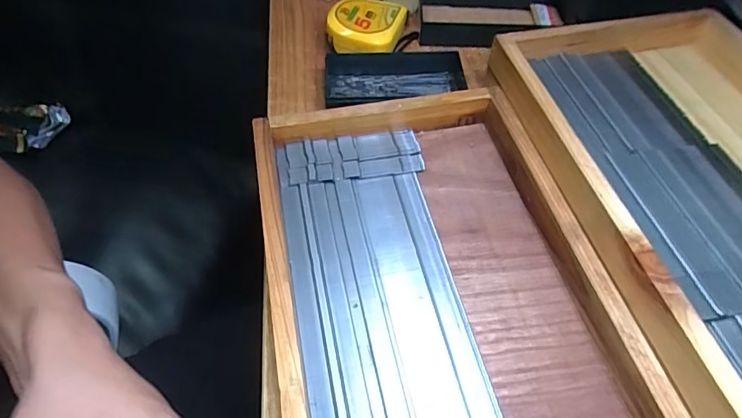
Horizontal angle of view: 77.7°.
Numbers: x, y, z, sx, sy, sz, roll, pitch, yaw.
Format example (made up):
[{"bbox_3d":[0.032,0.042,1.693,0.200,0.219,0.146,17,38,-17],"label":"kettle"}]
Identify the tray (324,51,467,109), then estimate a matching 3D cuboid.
[{"bbox_3d":[0.021,-0.118,0.416,0.125,0.034,0.030,-2,55,-2],"label":"tray"}]

